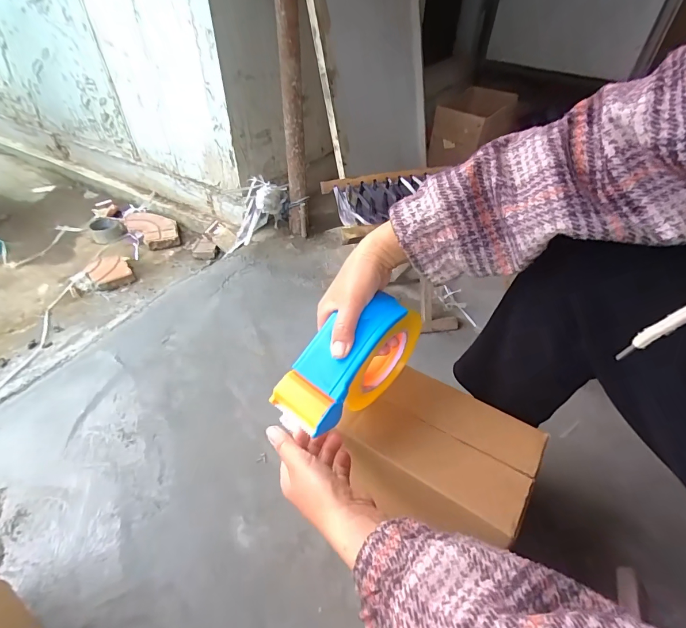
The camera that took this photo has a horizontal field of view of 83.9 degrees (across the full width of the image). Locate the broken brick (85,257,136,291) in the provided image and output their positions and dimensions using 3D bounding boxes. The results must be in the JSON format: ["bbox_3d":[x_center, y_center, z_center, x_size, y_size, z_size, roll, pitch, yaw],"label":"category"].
[{"bbox_3d":[-0.643,-0.119,1.053,0.105,0.027,0.147,-24,48,-23],"label":"broken brick"}]

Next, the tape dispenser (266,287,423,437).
[{"bbox_3d":[0.015,0.061,0.425,0.065,0.131,0.170,32,80,28],"label":"tape dispenser"}]

